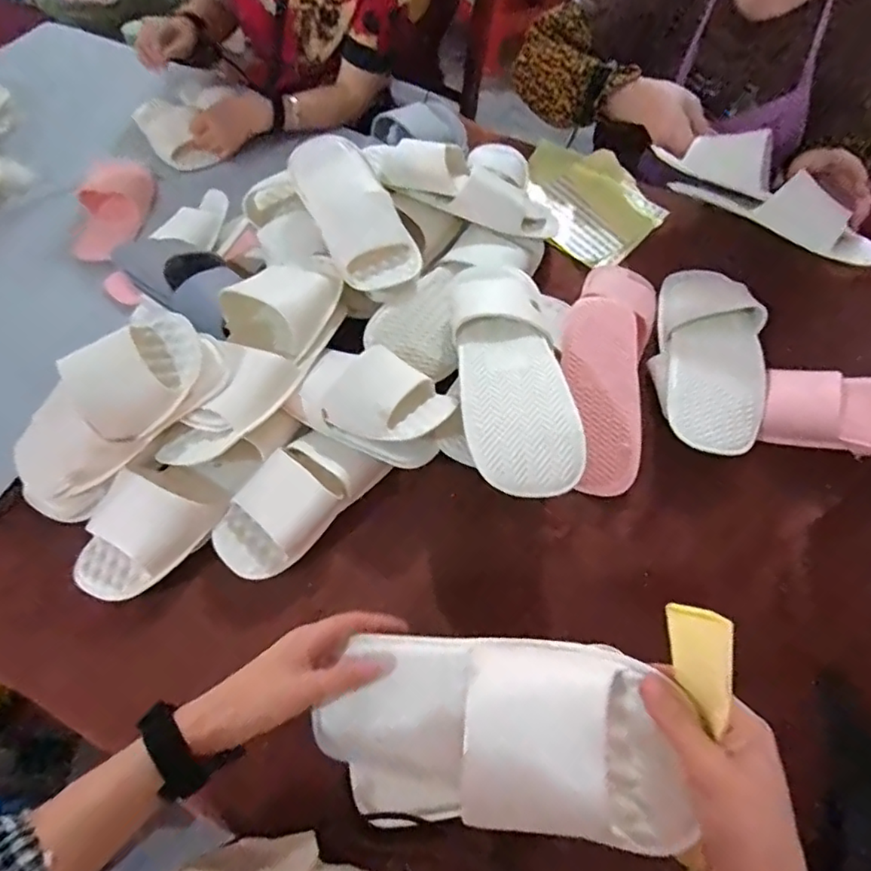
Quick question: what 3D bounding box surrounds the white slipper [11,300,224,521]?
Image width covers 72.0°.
[{"bbox_3d":[-0.335,-0.021,0.618,0.114,0.084,0.246,45,79,-3],"label":"white slipper"}]

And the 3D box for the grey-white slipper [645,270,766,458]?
[{"bbox_3d":[0.335,-0.109,0.735,0.124,0.044,0.291,8,61,4],"label":"grey-white slipper"}]

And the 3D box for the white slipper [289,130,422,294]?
[{"bbox_3d":[-0.105,-0.287,0.749,0.099,0.067,0.238,-24,63,-13],"label":"white slipper"}]

